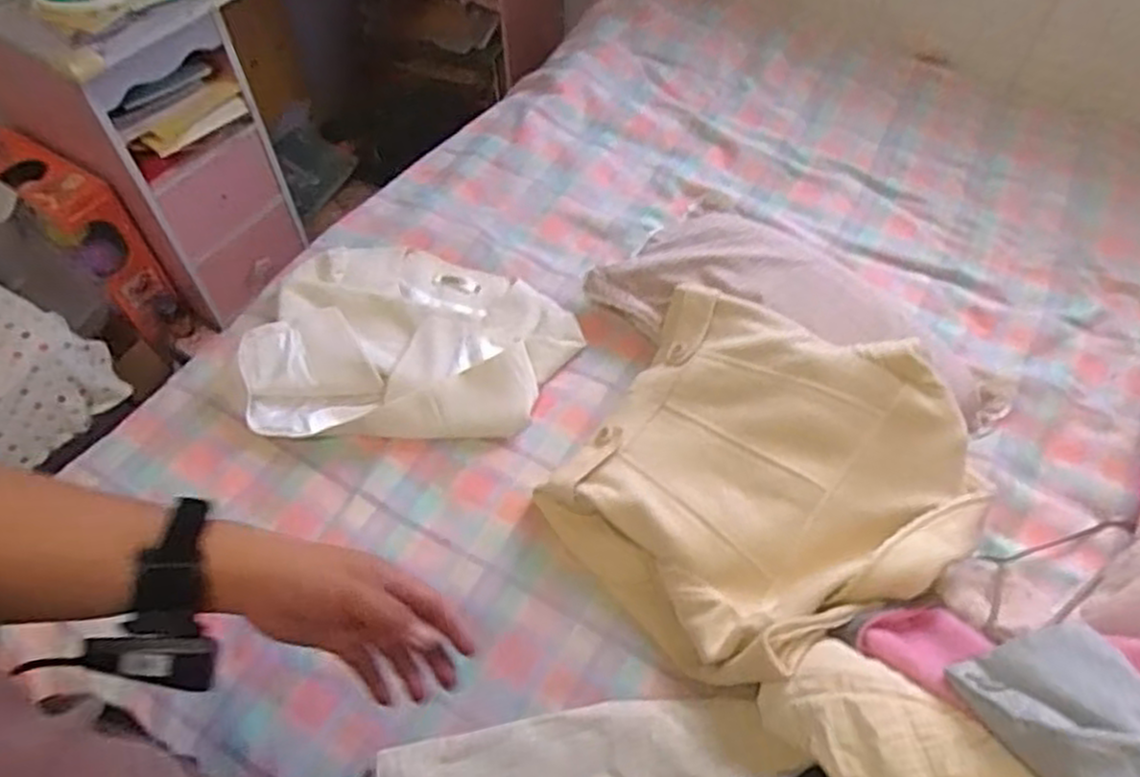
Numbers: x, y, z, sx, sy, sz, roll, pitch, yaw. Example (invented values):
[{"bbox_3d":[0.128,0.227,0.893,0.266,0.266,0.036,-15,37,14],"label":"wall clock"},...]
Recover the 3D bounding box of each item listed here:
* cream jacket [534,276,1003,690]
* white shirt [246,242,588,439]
[{"bbox_3d":[0.229,0.115,0.916,0.447,0.122,0.438,29,60,19],"label":"cream jacket"},{"bbox_3d":[-0.220,-0.083,1.091,0.458,0.054,0.344,-2,55,-1],"label":"white shirt"}]

